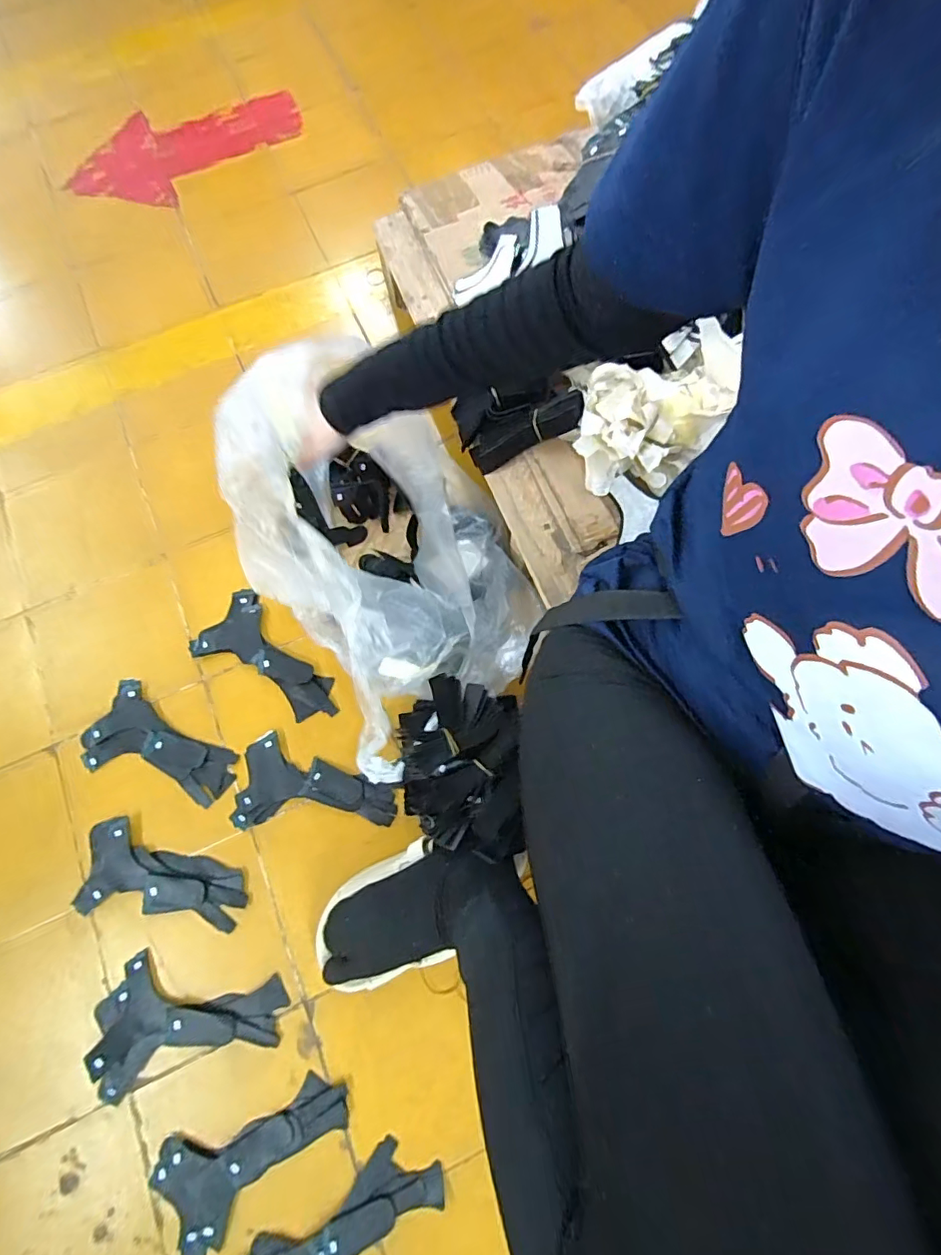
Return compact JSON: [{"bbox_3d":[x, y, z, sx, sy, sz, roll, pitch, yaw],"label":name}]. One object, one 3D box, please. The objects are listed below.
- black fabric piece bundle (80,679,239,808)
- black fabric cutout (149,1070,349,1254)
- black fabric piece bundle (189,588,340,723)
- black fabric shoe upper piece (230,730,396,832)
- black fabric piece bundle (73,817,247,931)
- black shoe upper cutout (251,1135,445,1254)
[{"bbox_3d":[-0.388,0.157,0.651,0.190,0.007,0.103,33,77,9],"label":"black fabric piece bundle"},{"bbox_3d":[-0.220,0.516,0.526,0.189,0.010,0.094,-36,77,-10],"label":"black fabric cutout"},{"bbox_3d":[-0.254,0.040,0.683,0.205,0.009,0.099,34,77,9],"label":"black fabric piece bundle"},{"bbox_3d":[-0.187,0.182,0.634,0.186,0.015,0.105,-2,74,-1],"label":"black fabric shoe upper piece"},{"bbox_3d":[-0.354,0.285,0.609,0.192,0.012,0.096,8,74,2],"label":"black fabric piece bundle"},{"bbox_3d":[-0.128,0.582,0.502,0.207,0.022,0.083,-39,78,-10],"label":"black shoe upper cutout"}]

